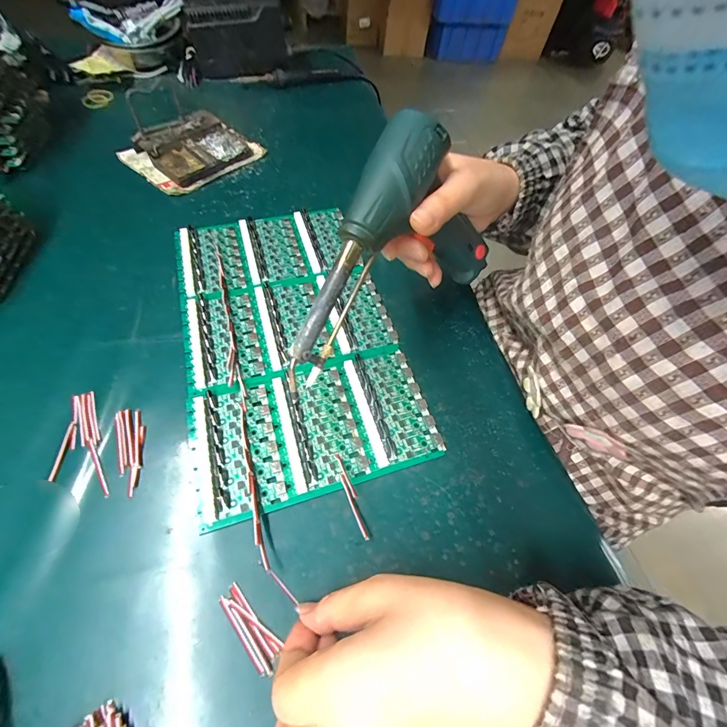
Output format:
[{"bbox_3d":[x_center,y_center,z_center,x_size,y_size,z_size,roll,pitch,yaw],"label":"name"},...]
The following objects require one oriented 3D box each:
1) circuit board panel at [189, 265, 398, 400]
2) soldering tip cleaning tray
[{"bbox_3d":[-0.071,-0.040,0.329,0.186,0.006,0.109,-14,60,-12],"label":"circuit board panel"},{"bbox_3d":[-0.227,-0.287,0.460,0.120,0.033,0.145,37,63,18],"label":"soldering tip cleaning tray"}]

